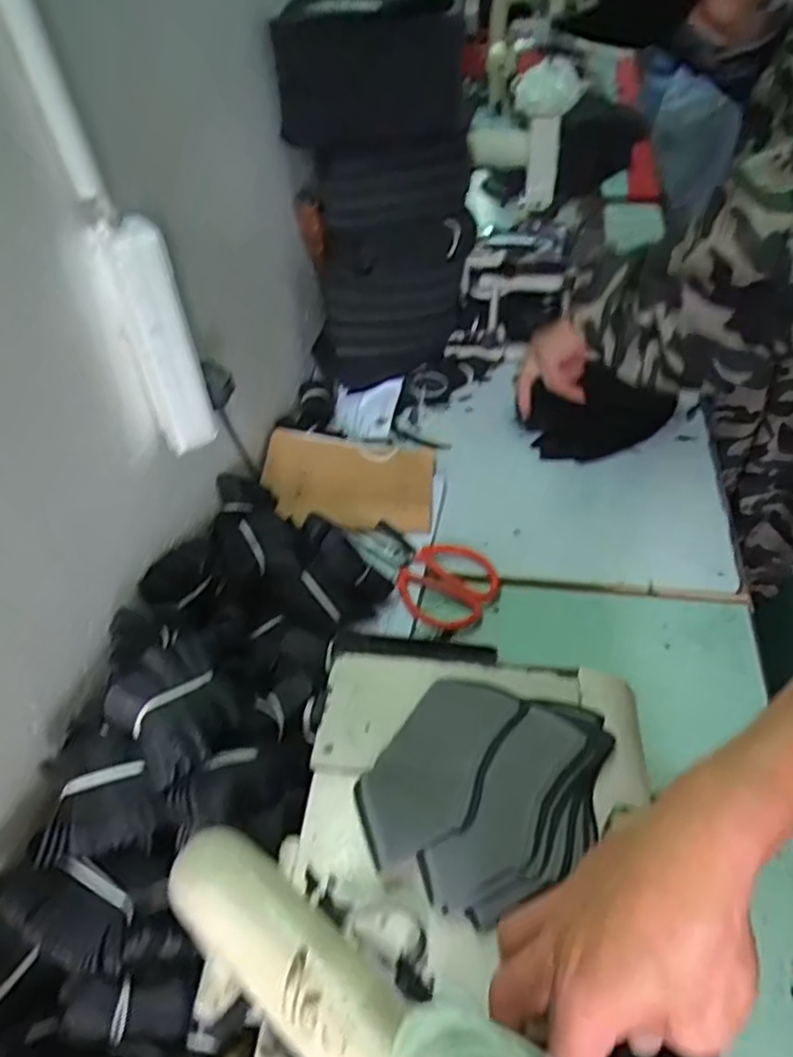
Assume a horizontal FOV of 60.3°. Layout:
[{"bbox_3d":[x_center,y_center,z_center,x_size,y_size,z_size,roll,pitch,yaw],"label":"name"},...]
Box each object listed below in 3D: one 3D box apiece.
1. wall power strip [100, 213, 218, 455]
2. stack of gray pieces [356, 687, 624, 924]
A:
[{"bbox_3d":[-0.177,-0.138,0.513,0.046,0.170,0.044,-21,48,-17],"label":"wall power strip"},{"bbox_3d":[0.058,0.159,0.432,0.127,0.024,0.153,28,55,27],"label":"stack of gray pieces"}]

